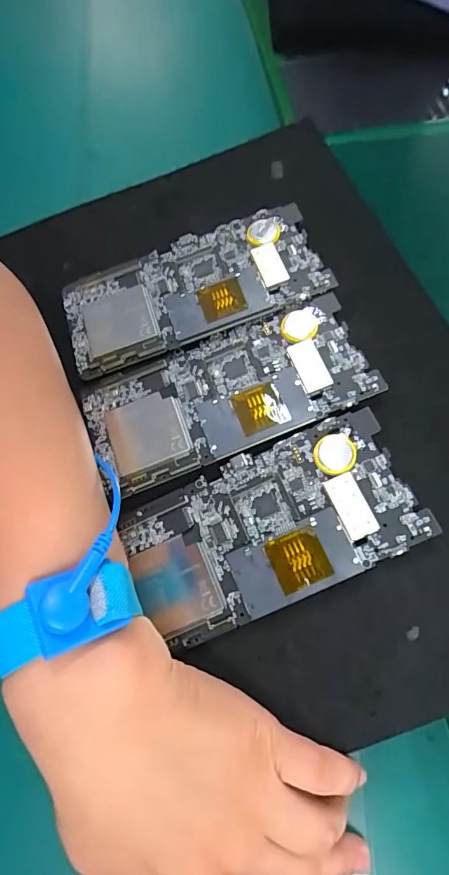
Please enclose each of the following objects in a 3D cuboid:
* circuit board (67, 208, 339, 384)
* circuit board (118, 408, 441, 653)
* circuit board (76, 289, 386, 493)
[{"bbox_3d":[-0.022,-0.089,0.255,0.150,0.007,0.068,-20,69,3],"label":"circuit board"},{"bbox_3d":[0.019,0.045,0.212,0.139,0.006,0.070,-25,70,4],"label":"circuit board"},{"bbox_3d":[-0.001,-0.024,0.235,0.149,0.005,0.065,-22,69,3],"label":"circuit board"}]

